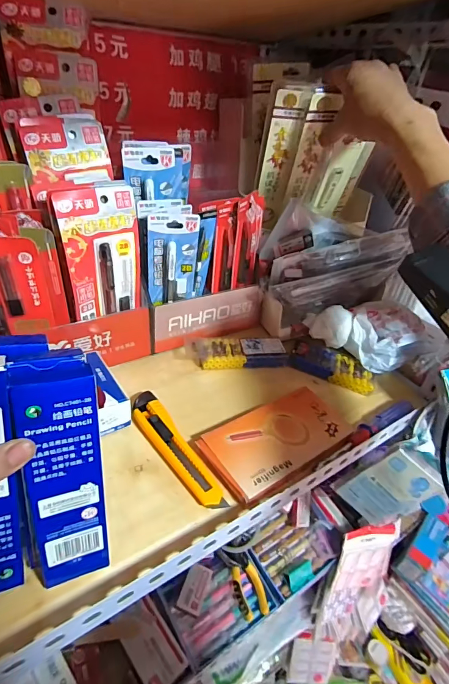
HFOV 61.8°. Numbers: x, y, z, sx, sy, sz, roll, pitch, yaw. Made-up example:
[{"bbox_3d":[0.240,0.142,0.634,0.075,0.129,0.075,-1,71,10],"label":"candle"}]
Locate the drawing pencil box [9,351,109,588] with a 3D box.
[{"bbox_3d":[-0.110,0.096,0.260,0.047,0.184,0.021,-7,24,-25],"label":"drawing pencil box"}]

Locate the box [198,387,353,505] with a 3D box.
[{"bbox_3d":[0.066,0.105,0.420,0.176,0.017,0.085,-19,42,-33],"label":"box"}]

